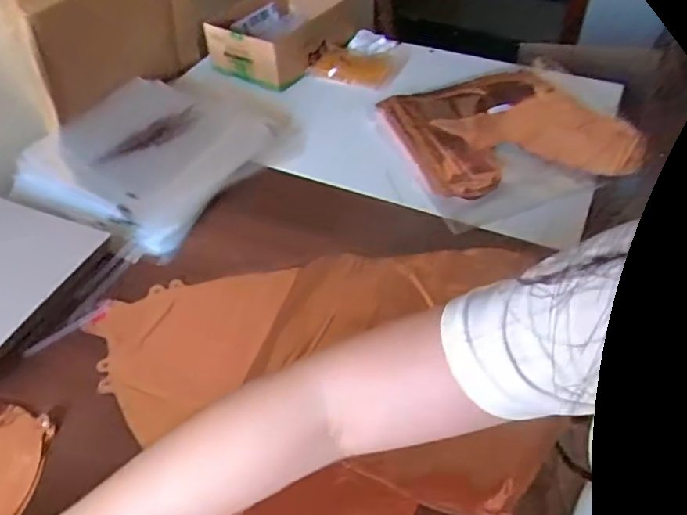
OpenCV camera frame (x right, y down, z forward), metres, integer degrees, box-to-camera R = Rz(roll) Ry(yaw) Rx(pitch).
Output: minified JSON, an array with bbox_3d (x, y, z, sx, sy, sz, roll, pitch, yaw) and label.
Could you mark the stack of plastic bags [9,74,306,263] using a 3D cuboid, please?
[{"bbox_3d":[-0.209,-0.143,0.694,0.241,0.034,0.315,25,53,22],"label":"stack of plastic bags"}]

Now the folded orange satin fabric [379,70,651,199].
[{"bbox_3d":[0.212,-0.161,0.747,0.296,0.046,0.211,-19,50,-15],"label":"folded orange satin fabric"}]

